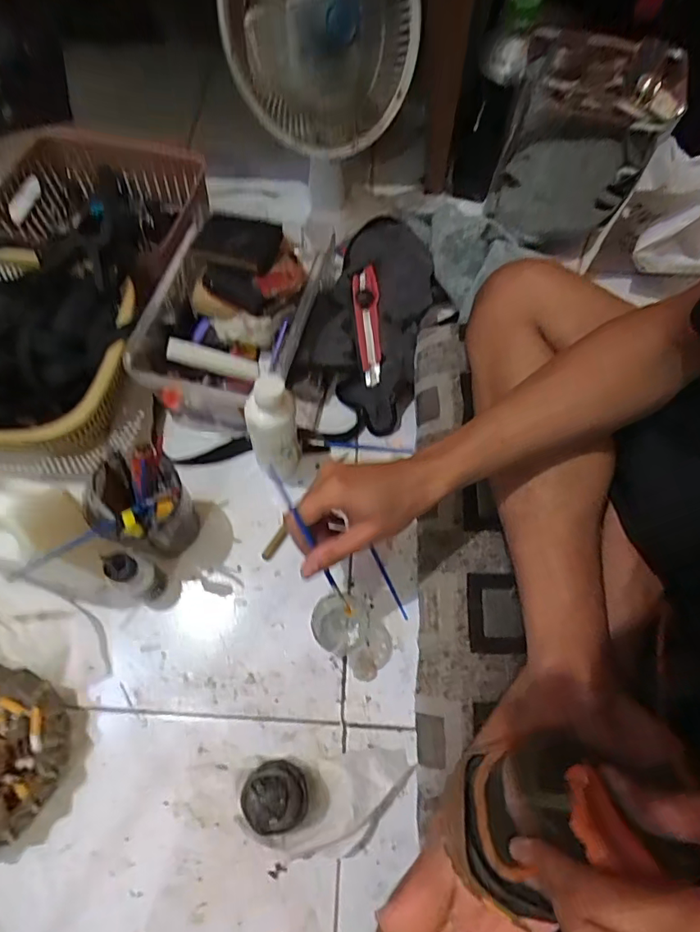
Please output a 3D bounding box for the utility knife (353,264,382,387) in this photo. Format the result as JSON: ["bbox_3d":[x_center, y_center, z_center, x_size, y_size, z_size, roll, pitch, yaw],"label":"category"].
[{"bbox_3d":[0.023,-0.175,0.638,0.031,0.025,0.147,-4,94,-3],"label":"utility knife"}]

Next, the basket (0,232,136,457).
[{"bbox_3d":[-0.412,-0.128,0.566,0.323,0.097,0.249,-5,66,-4],"label":"basket"}]

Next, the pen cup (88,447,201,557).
[{"bbox_3d":[-0.200,0.044,0.500,0.073,0.127,0.080,0,66,-1],"label":"pen cup"}]

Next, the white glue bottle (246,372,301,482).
[{"bbox_3d":[-0.075,-0.029,0.517,0.047,0.153,0.042,-15,67,-8],"label":"white glue bottle"}]

